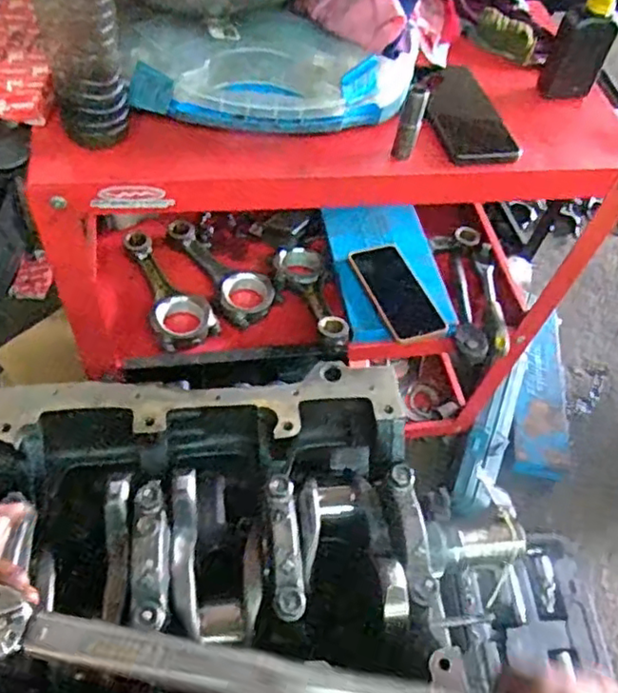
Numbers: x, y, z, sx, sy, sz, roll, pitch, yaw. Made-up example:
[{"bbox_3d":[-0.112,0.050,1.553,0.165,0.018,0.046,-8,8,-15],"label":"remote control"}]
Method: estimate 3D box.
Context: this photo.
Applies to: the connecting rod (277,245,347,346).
[{"bbox_3d":[0.000,-0.074,0.902,0.074,0.047,0.198,-8,55,-9],"label":"connecting rod"}]

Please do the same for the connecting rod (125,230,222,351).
[{"bbox_3d":[-0.201,-0.086,0.910,0.086,0.029,0.204,-19,60,-19],"label":"connecting rod"}]

